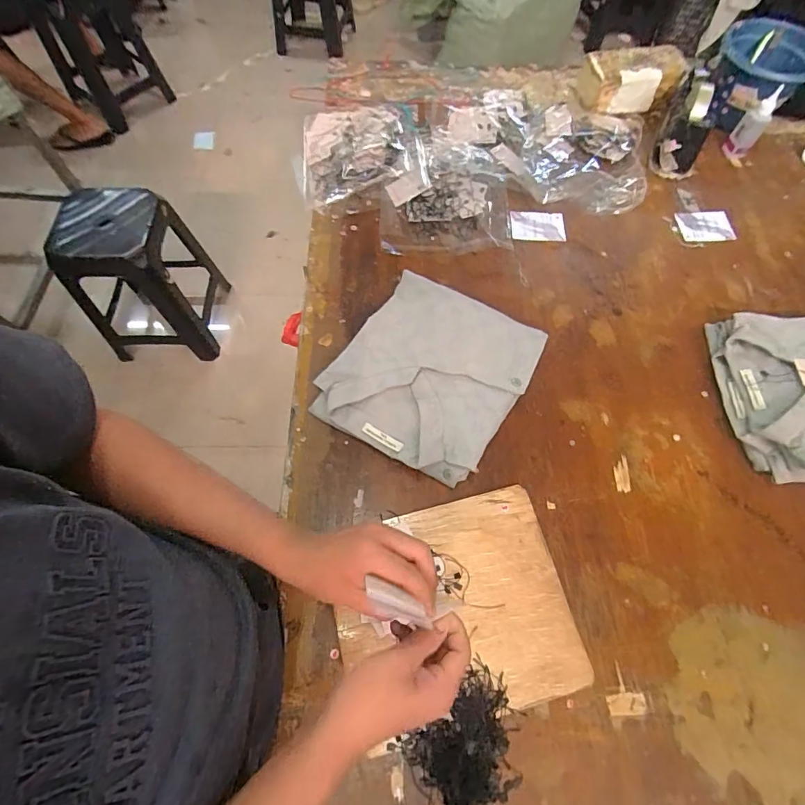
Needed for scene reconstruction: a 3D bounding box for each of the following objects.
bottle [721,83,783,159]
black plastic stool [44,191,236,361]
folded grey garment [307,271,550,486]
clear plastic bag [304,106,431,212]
[{"bbox_3d":[0.682,-0.538,0.864,0.045,0.133,0.033,37,70,15],"label":"bottle"},{"bbox_3d":[-0.786,-0.362,1.355,0.313,0.478,0.371,-5,66,-4],"label":"black plastic stool"},{"bbox_3d":[0.041,-0.046,0.670,0.261,0.040,0.286,31,69,13],"label":"folded grey garment"},{"bbox_3d":[-0.079,-0.493,0.872,0.236,0.062,0.301,-6,65,-3],"label":"clear plastic bag"}]

